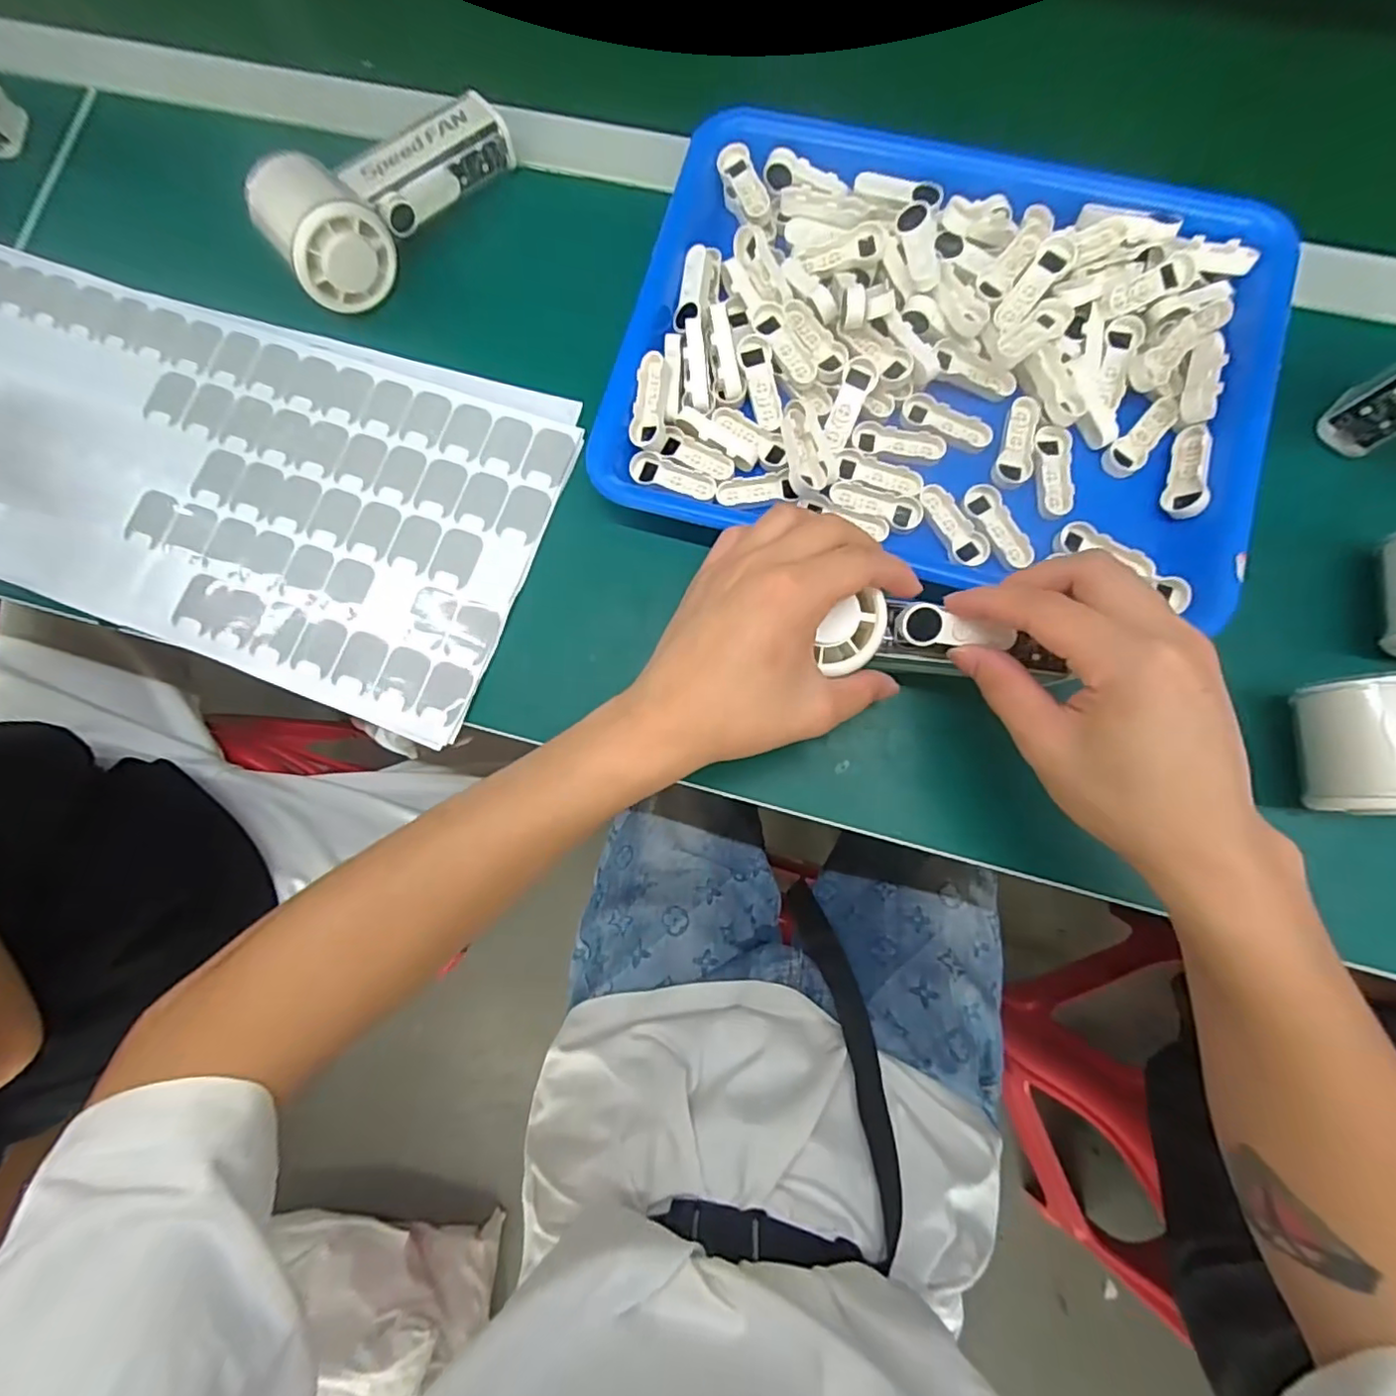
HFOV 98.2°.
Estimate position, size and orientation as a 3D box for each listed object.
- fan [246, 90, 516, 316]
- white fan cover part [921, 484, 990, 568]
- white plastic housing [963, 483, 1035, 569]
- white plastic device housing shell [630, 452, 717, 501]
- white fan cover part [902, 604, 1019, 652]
[{"bbox_3d":[-0.187,-0.307,0.359,0.058,0.053,0.155,43,86,7],"label":"fan"},{"bbox_3d":[0.138,-0.093,0.326,0.017,0.005,0.050,-30,82,-2],"label":"white fan cover part"},{"bbox_3d":[0.159,-0.092,0.323,0.020,0.005,0.049,-25,82,-1],"label":"white plastic housing"},{"bbox_3d":[-0.014,-0.123,0.342,0.050,0.009,0.016,25,84,6],"label":"white plastic device housing shell"},{"bbox_3d":[0.117,-0.030,0.270,0.050,0.006,0.017,10,83,1],"label":"white fan cover part"}]

